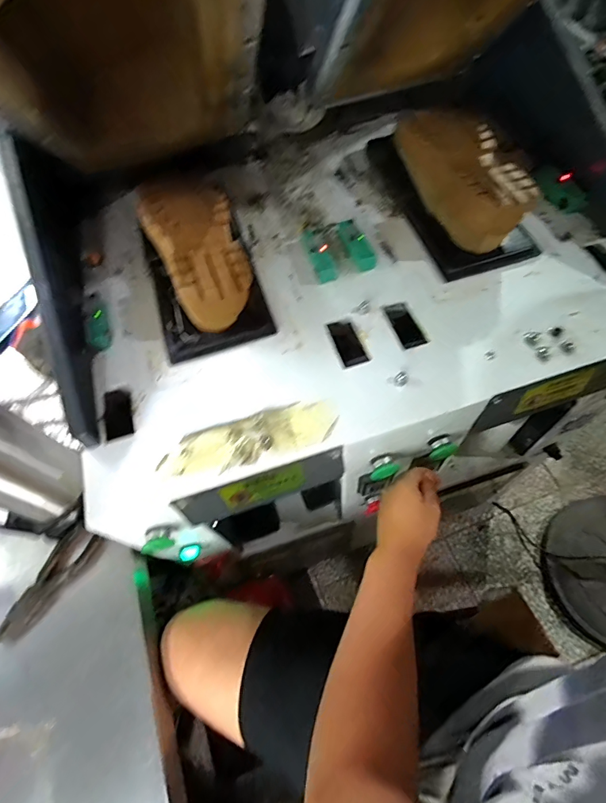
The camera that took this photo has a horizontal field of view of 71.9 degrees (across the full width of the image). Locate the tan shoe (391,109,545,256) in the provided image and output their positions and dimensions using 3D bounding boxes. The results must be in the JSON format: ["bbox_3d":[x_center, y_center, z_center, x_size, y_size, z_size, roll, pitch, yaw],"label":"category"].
[{"bbox_3d":[0.242,-0.316,0.599,0.111,0.089,0.229,-23,64,-7],"label":"tan shoe"}]

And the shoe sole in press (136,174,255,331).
[{"bbox_3d":[-0.140,-0.208,0.561,0.111,0.055,0.238,-21,64,-7],"label":"shoe sole in press"}]

